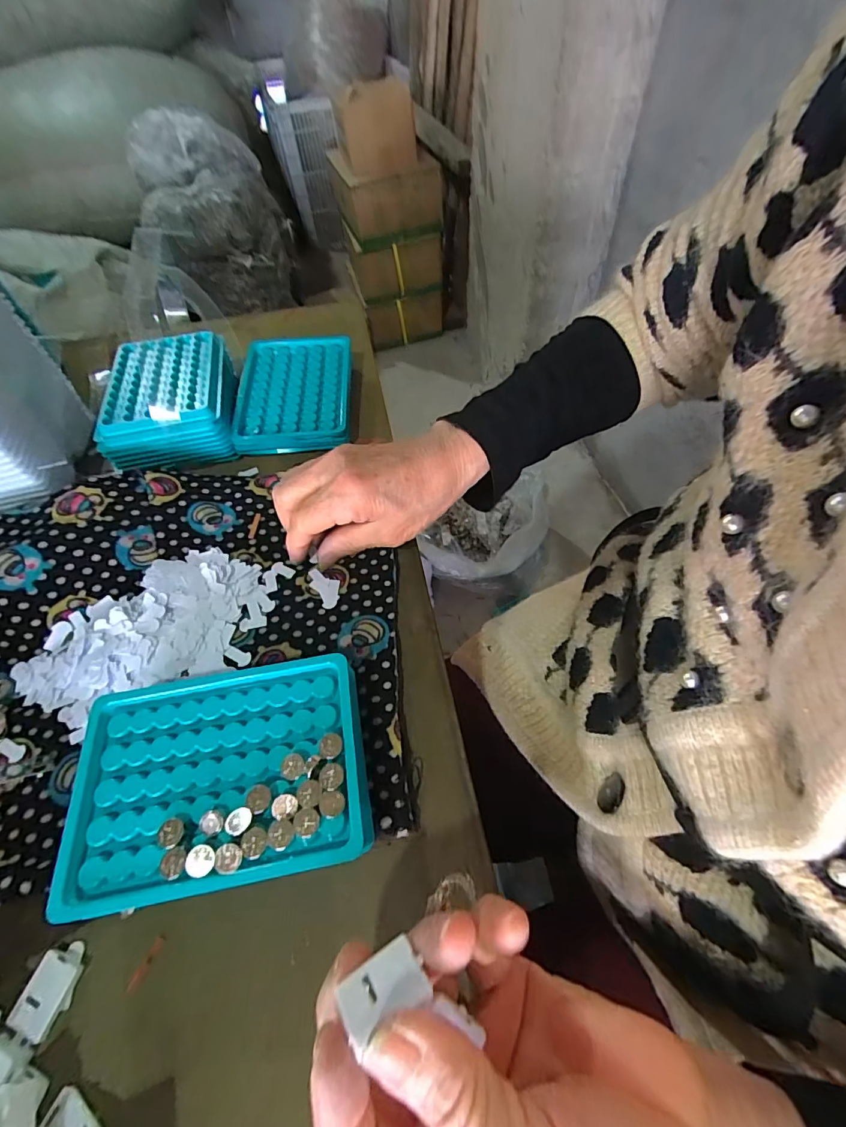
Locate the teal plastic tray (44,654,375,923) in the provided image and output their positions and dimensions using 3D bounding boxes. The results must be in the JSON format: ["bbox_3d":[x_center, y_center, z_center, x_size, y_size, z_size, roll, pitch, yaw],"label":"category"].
[{"bbox_3d":[-0.097,0.105,0.230,0.131,0.035,0.095,-11,55,-5],"label":"teal plastic tray"}]

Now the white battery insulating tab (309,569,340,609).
[{"bbox_3d":[-0.066,0.015,0.311,0.018,0.004,0.033,-28,58,-15],"label":"white battery insulating tab"}]

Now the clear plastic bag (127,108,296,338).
[{"bbox_3d":[-0.605,-0.993,1.359,0.416,0.416,0.315,-17,56,-8],"label":"clear plastic bag"}]

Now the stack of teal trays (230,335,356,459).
[{"bbox_3d":[-0.113,-0.153,0.411,0.094,0.023,0.135,-5,55,0],"label":"stack of teal trays"}]

